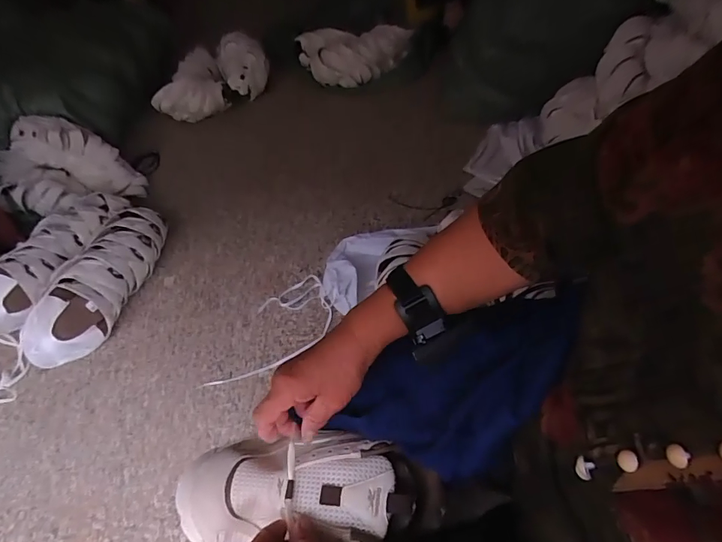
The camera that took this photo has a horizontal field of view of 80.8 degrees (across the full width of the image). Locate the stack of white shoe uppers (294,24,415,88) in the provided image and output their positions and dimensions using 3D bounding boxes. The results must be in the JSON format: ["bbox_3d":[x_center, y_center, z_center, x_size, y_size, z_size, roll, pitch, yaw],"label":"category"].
[{"bbox_3d":[-0.040,-0.694,1.362,0.393,0.149,0.099,4,55,12],"label":"stack of white shoe uppers"}]

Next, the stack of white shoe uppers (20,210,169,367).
[{"bbox_3d":[-0.670,0.022,1.084,0.156,0.130,0.463,19,62,19],"label":"stack of white shoe uppers"}]

